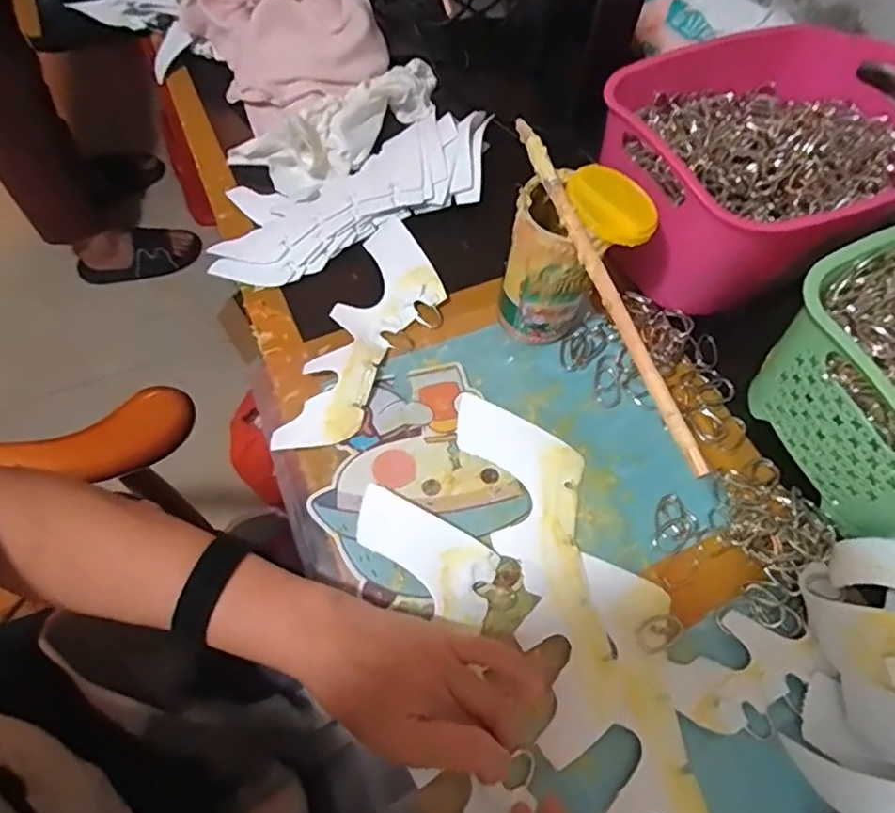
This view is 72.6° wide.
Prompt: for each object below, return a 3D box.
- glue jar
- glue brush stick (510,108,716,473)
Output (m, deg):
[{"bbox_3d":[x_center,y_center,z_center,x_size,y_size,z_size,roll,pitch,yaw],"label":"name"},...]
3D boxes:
[{"bbox_3d":[0.089,-0.106,0.457,0.094,0.127,0.071,12,64,5],"label":"glue jar"},{"bbox_3d":[0.093,-0.079,0.372,0.013,0.015,0.262,-15,64,-11],"label":"glue brush stick"}]

